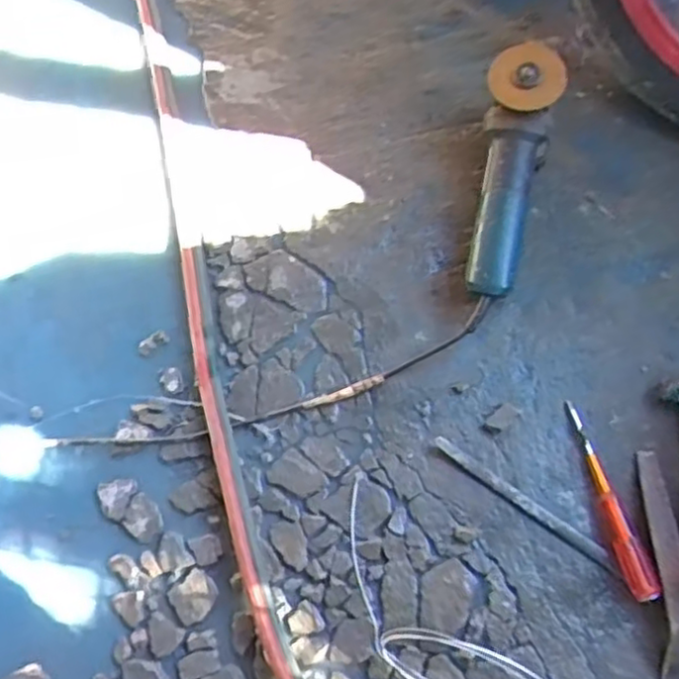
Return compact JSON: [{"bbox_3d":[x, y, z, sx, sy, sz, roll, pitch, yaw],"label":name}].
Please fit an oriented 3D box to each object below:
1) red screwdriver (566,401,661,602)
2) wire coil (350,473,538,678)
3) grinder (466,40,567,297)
[{"bbox_3d":[0.265,0.155,0.691,0.024,0.025,0.195,-15,70,-3],"label":"red screwdriver"},{"bbox_3d":[0.082,0.265,0.648,0.097,0.018,0.284,-42,74,-12],"label":"wire coil"},{"bbox_3d":[0.184,-0.181,0.759,0.071,0.066,0.276,11,84,6],"label":"grinder"}]

